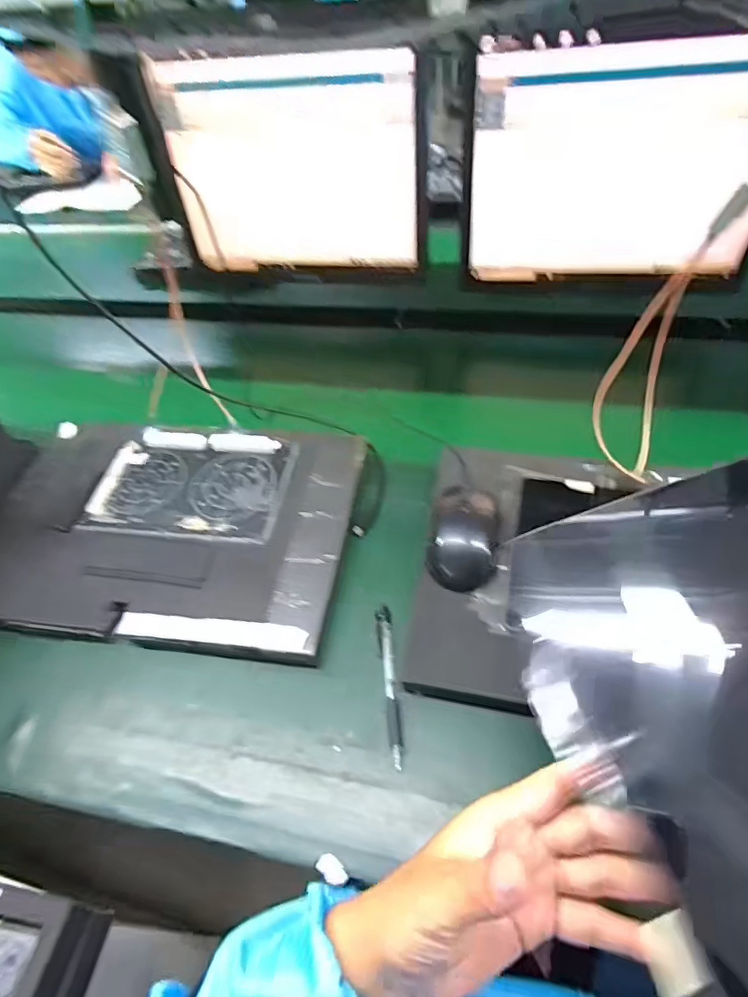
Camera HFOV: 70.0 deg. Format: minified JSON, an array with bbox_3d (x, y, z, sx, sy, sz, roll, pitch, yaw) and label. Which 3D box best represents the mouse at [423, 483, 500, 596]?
[{"bbox_3d":[0.085,0.035,0.497,0.061,0.031,0.099,7,51,12],"label":"mouse"}]

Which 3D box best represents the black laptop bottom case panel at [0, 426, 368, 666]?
[{"bbox_3d":[-0.214,0.023,0.552,0.382,0.014,0.257,5,56,9],"label":"black laptop bottom case panel"}]

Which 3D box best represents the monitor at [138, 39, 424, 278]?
[{"bbox_3d":[-0.107,-0.432,0.731,0.354,0.274,0.074,7,47,11],"label":"monitor"}]

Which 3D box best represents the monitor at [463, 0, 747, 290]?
[{"bbox_3d":[0.283,-0.372,0.617,0.349,0.267,0.039,7,51,12],"label":"monitor"}]

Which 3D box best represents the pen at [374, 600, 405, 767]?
[{"bbox_3d":[0.014,0.154,0.454,0.014,0.011,0.135,-7,55,1],"label":"pen"}]

